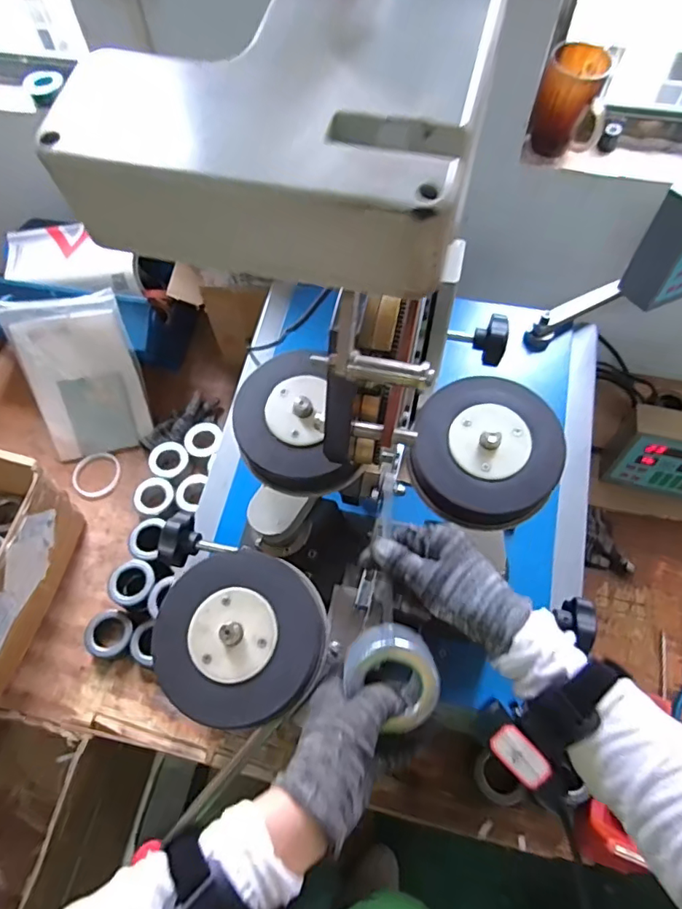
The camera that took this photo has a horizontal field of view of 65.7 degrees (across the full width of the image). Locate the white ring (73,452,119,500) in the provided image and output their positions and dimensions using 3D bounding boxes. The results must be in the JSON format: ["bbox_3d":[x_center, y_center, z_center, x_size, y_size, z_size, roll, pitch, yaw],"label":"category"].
[{"bbox_3d":[-0.440,0.036,0.949,0.081,0.015,0.085,-1,60,1],"label":"white ring"}]

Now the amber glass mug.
[{"bbox_3d":[0.322,-0.485,0.736,0.094,0.114,0.080,20,63,12],"label":"amber glass mug"}]

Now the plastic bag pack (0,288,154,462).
[{"bbox_3d":[-0.449,-0.132,0.914,0.186,0.271,0.030,-10,21,-7],"label":"plastic bag pack"}]

